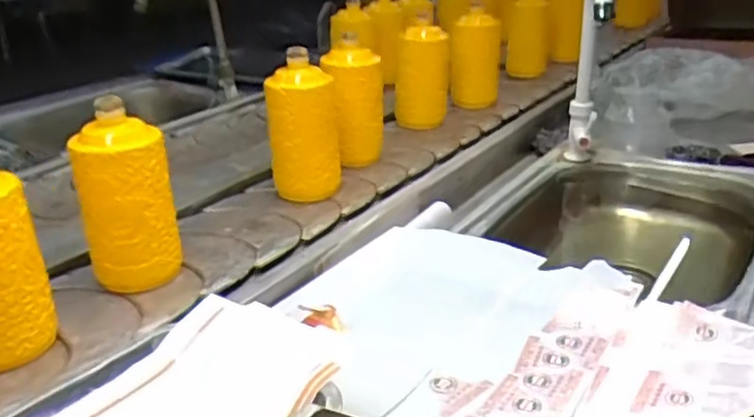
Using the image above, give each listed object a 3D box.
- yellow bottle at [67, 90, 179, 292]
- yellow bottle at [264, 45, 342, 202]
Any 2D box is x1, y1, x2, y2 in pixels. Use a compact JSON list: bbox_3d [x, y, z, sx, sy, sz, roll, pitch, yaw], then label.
[{"bbox_3d":[-0.247,-0.007,0.673,0.087,0.183,0.070,-12,26,-23],"label":"yellow bottle"},{"bbox_3d":[-0.092,-0.106,0.873,0.093,0.172,0.092,-4,24,-5],"label":"yellow bottle"}]

